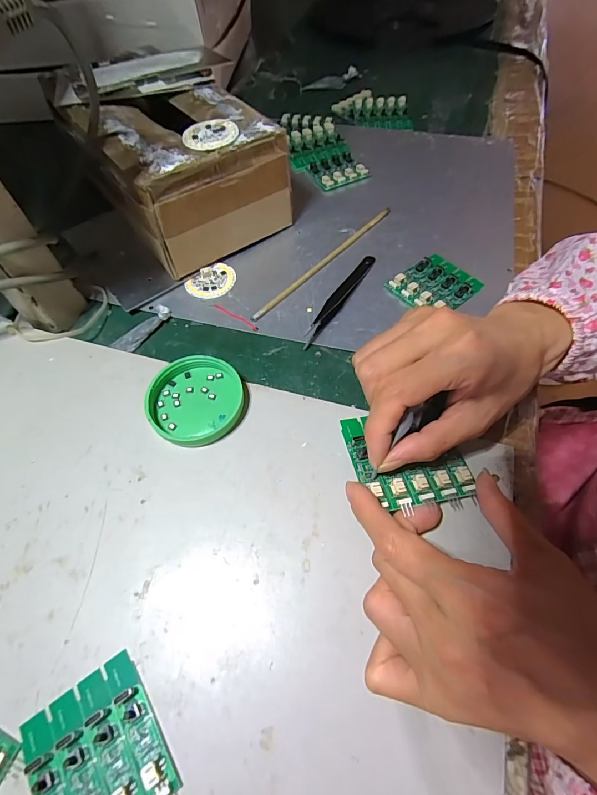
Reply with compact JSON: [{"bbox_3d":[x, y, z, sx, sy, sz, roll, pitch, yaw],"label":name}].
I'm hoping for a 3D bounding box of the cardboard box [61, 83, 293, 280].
[{"bbox_3d":[-0.108,-0.211,0.357,0.135,0.088,0.159,-33,63,-16],"label":"cardboard box"}]

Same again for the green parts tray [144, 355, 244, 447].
[{"bbox_3d":[-0.069,0.001,0.262,0.061,0.018,0.062,-2,59,1],"label":"green parts tray"}]

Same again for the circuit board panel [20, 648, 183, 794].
[{"bbox_3d":[-0.090,0.164,0.171,0.055,0.007,0.067,-33,63,-16],"label":"circuit board panel"}]

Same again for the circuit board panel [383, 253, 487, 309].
[{"bbox_3d":[0.113,-0.094,0.319,0.060,0.008,0.054,-36,64,-18],"label":"circuit board panel"}]

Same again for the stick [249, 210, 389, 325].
[{"bbox_3d":[0.026,-0.123,0.344,0.008,0.006,0.183,38,67,22],"label":"stick"}]

